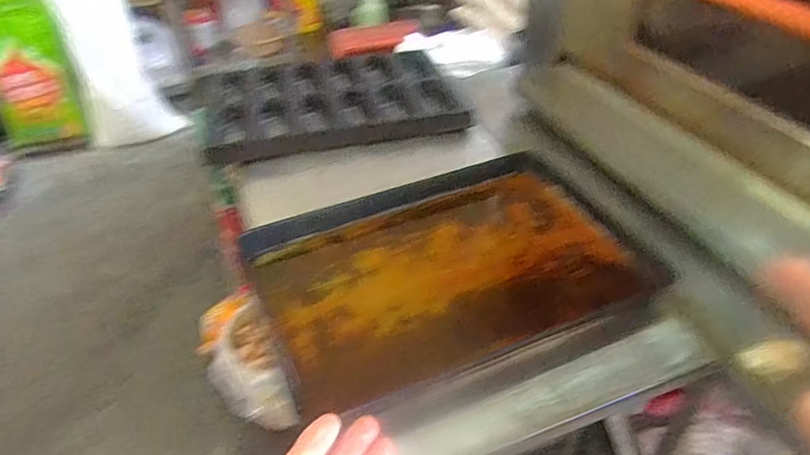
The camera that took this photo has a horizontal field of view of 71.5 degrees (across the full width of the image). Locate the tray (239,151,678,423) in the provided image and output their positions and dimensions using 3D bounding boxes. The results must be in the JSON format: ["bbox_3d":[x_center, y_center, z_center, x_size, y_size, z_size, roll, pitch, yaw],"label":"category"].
[{"bbox_3d":[0.070,0.045,0.918,0.595,0.033,0.397,-17,42,-18],"label":"tray"}]

